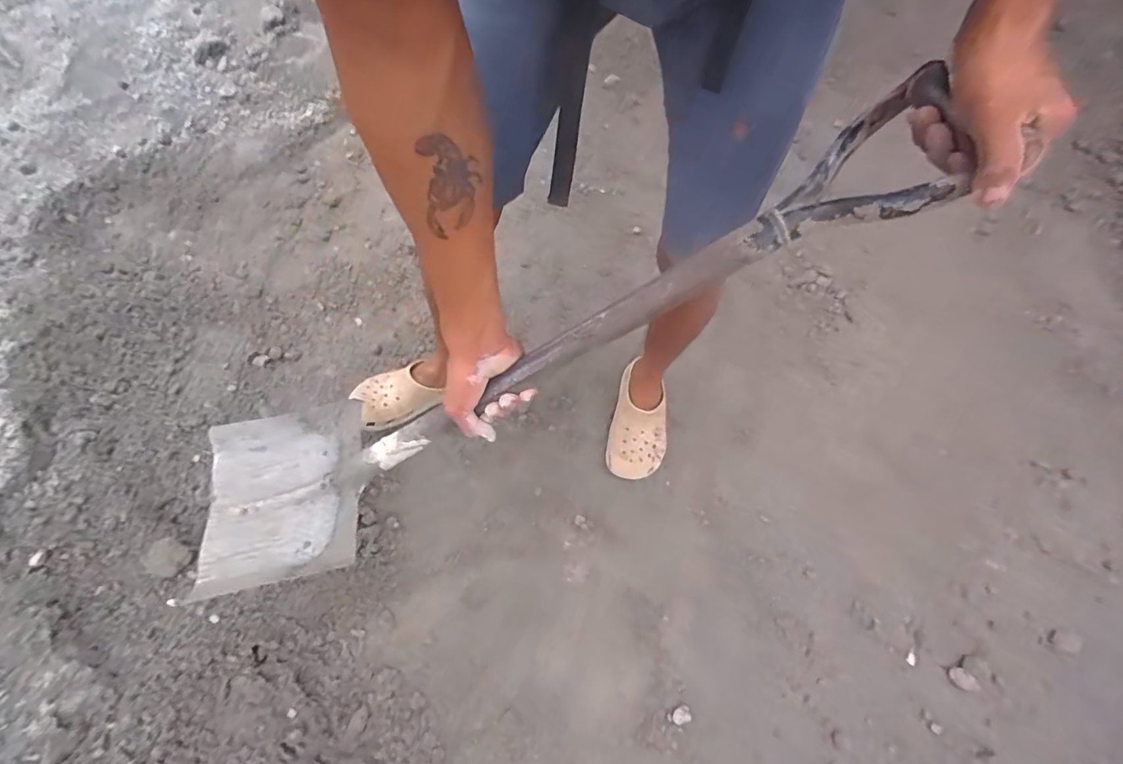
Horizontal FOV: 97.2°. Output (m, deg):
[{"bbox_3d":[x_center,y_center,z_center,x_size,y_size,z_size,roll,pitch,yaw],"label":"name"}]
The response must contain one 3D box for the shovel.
[{"bbox_3d":[-0.076,-0.013,0.535,0.892,0.082,0.220,-28,60,20],"label":"shovel"}]

